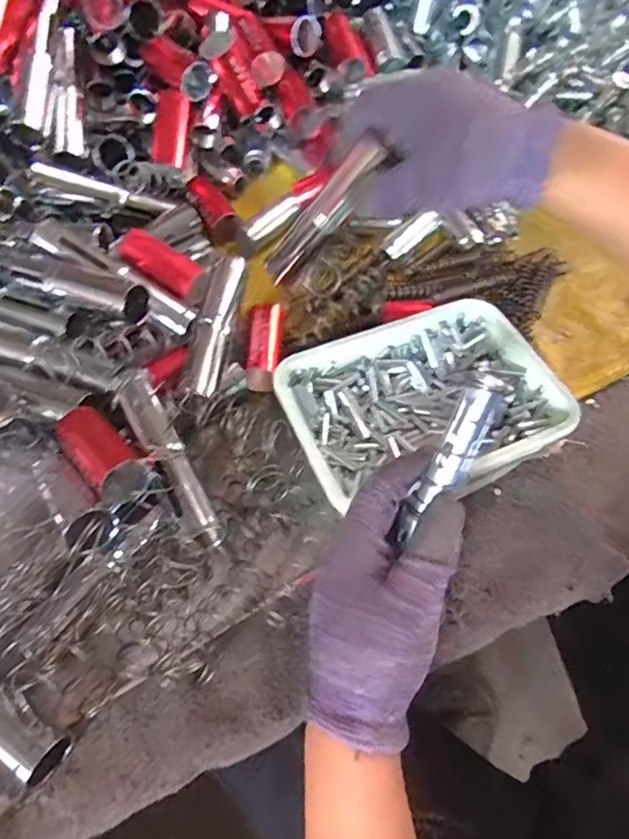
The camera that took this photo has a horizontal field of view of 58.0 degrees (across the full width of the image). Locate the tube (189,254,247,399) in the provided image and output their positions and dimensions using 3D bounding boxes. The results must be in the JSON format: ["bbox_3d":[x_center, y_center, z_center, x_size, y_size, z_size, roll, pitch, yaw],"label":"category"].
[{"bbox_3d":[-0.069,-0.068,0.396,0.023,0.025,0.114,9,58,4],"label":"tube"}]

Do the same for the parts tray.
[{"bbox_3d":[0.069,-0.009,0.389,0.175,0.045,0.139,-23,61,-15],"label":"parts tray"}]

